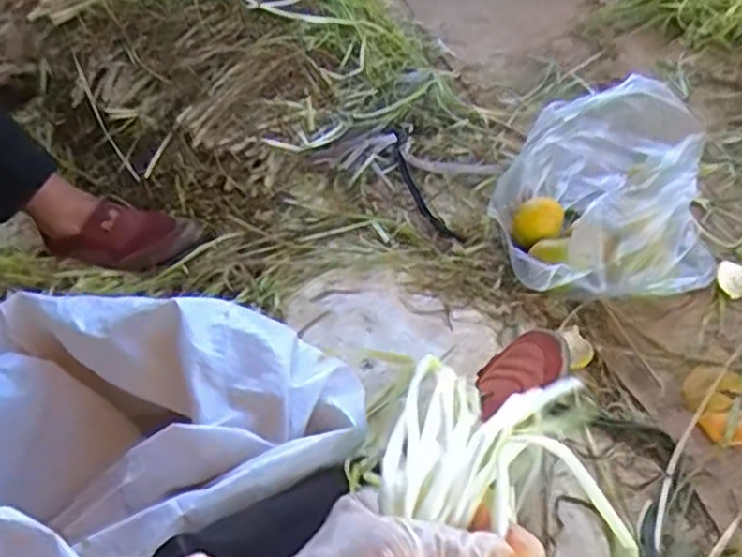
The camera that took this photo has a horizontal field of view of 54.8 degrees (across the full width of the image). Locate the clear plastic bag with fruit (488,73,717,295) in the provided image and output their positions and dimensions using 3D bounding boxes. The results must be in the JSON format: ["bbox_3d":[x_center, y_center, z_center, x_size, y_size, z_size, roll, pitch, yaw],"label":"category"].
[{"bbox_3d":[0.306,-0.136,0.956,0.251,0.195,0.286,-5,44,-1],"label":"clear plastic bag with fruit"}]

